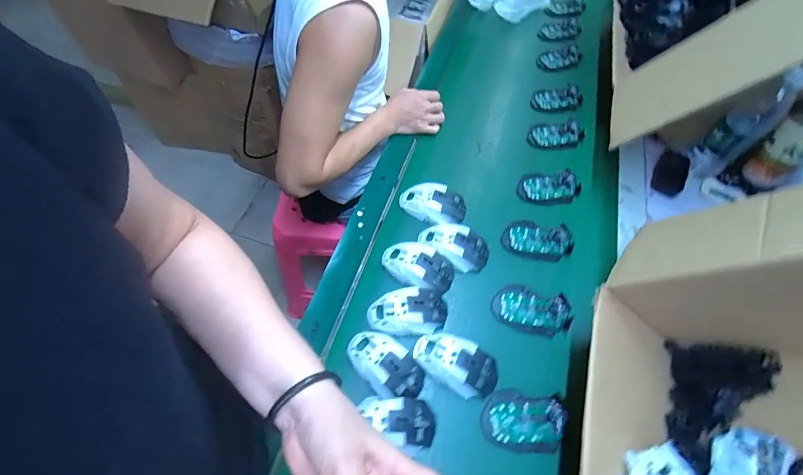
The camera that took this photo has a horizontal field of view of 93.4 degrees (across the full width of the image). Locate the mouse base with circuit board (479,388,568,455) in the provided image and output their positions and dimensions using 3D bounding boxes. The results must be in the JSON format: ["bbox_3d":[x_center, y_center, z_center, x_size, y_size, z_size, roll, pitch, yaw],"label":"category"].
[{"bbox_3d":[0.160,0.240,0.496,0.104,0.014,0.069,7,58,4],"label":"mouse base with circuit board"}]

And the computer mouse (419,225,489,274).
[{"bbox_3d":[0.086,0.011,0.618,0.112,0.030,0.062,27,62,16],"label":"computer mouse"}]

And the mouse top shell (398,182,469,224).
[{"bbox_3d":[0.055,-0.060,0.667,0.117,0.037,0.071,23,61,14],"label":"mouse top shell"}]

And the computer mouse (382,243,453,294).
[{"bbox_3d":[0.027,0.048,0.605,0.112,0.050,0.066,33,63,19],"label":"computer mouse"}]

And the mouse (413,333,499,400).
[{"bbox_3d":[0.075,0.173,0.522,0.116,0.033,0.063,25,61,15],"label":"mouse"}]

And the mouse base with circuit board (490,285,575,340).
[{"bbox_3d":[0.199,0.111,0.580,0.114,0.033,0.063,16,59,10],"label":"mouse base with circuit board"}]

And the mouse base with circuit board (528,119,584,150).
[{"bbox_3d":[0.315,-0.208,0.780,0.113,0.017,0.066,-7,58,-4],"label":"mouse base with circuit board"}]

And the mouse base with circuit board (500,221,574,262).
[{"bbox_3d":[0.233,0.002,0.651,0.117,0.032,0.063,9,58,6],"label":"mouse base with circuit board"}]

